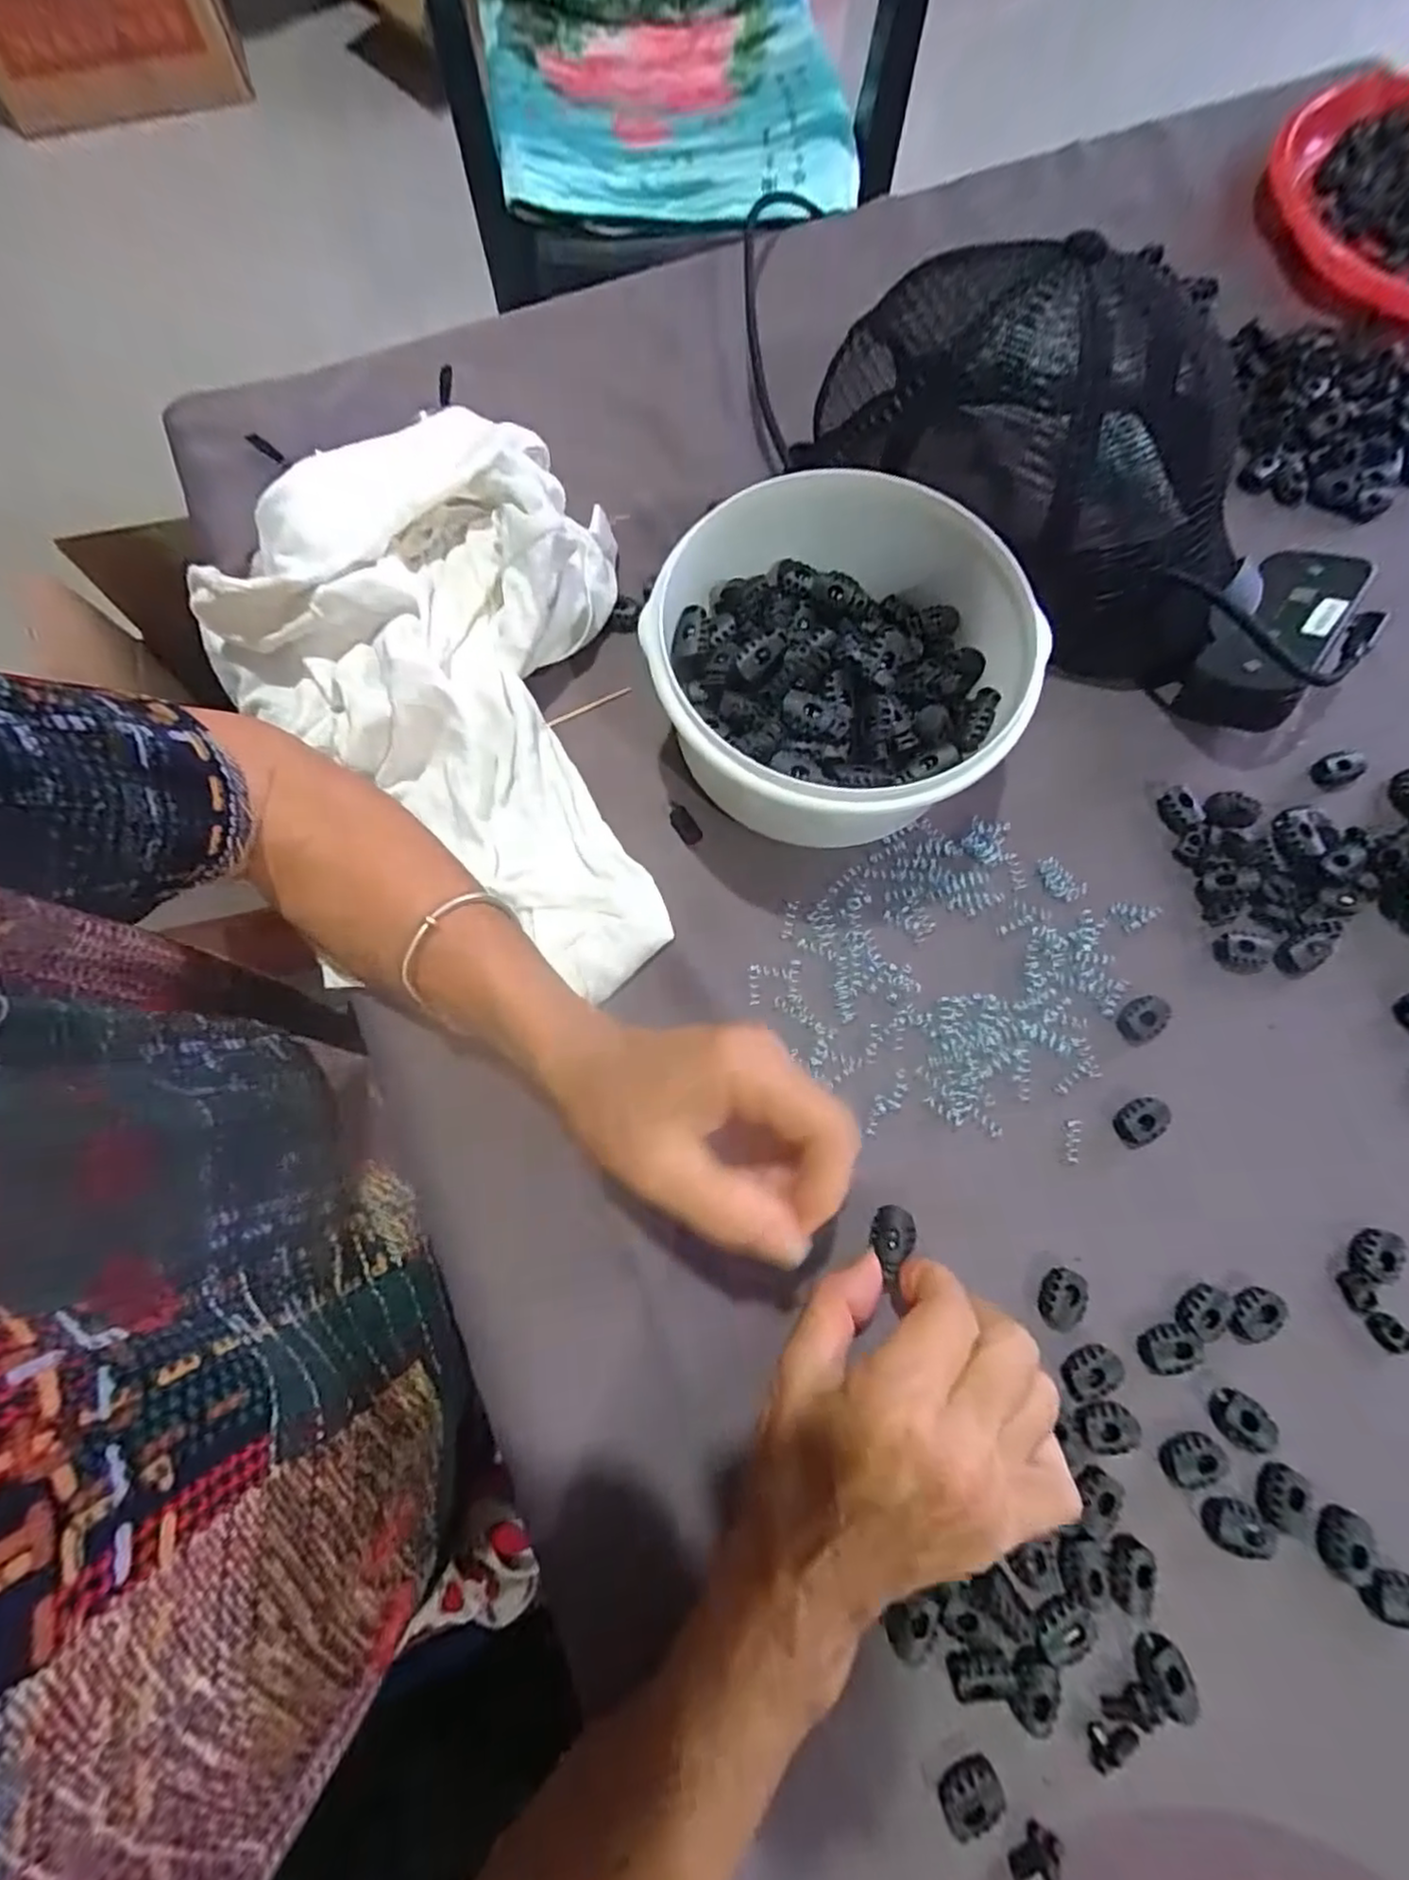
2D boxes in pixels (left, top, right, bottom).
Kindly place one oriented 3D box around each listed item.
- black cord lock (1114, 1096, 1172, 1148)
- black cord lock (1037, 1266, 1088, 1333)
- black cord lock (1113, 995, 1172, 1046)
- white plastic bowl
[{"bbox_3d":[0.195,0.080,0.299,0.026,0.008,0.017,-32,78,-9],"label":"black cord lock"},{"bbox_3d":[0.148,0.149,0.278,0.019,0.004,0.024,19,75,4],"label":"black cord lock"},{"bbox_3d":[0.203,0.036,0.310,0.025,0.009,0.018,-33,78,-10],"label":"black cord lock"},{"bbox_3d":[0.058,-0.124,0.315,0.157,0.076,0.162,0,75,-1],"label":"white plastic bowl"}]

